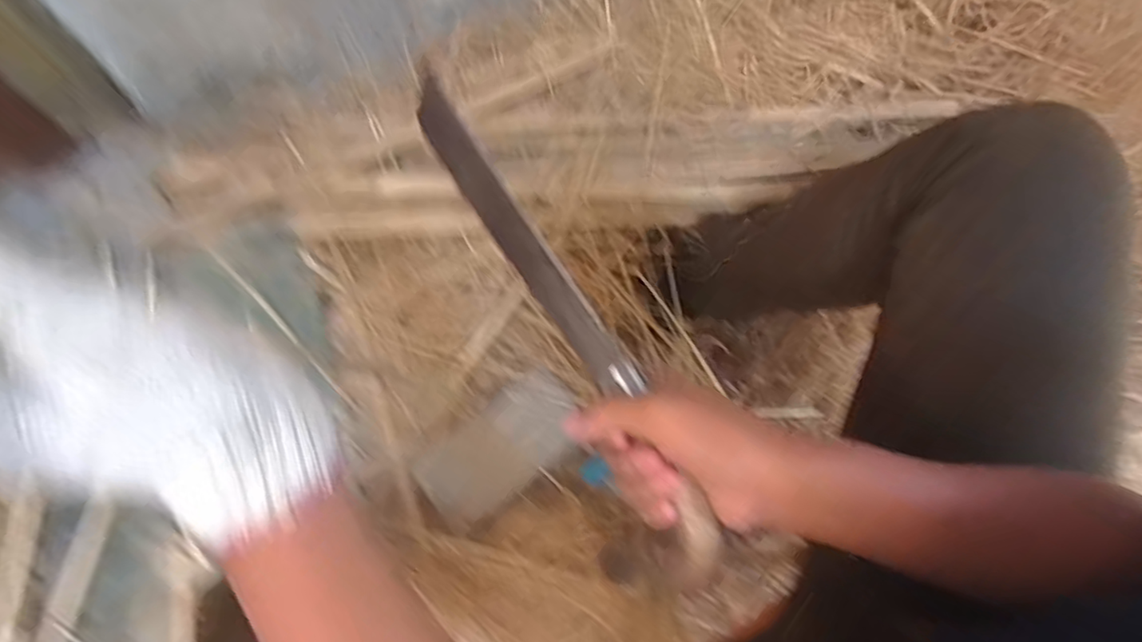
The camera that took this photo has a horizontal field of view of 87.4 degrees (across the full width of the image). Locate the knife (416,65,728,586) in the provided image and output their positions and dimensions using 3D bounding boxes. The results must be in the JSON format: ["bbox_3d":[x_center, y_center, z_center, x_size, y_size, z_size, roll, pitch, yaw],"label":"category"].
[{"bbox_3d":[-0.013,-0.016,0.390,0.035,0.017,0.378,-30,75,-10],"label":"knife"}]

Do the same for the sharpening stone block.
[{"bbox_3d":[-0.088,0.160,0.763,0.211,0.031,0.105,-37,69,-13],"label":"sharpening stone block"}]

